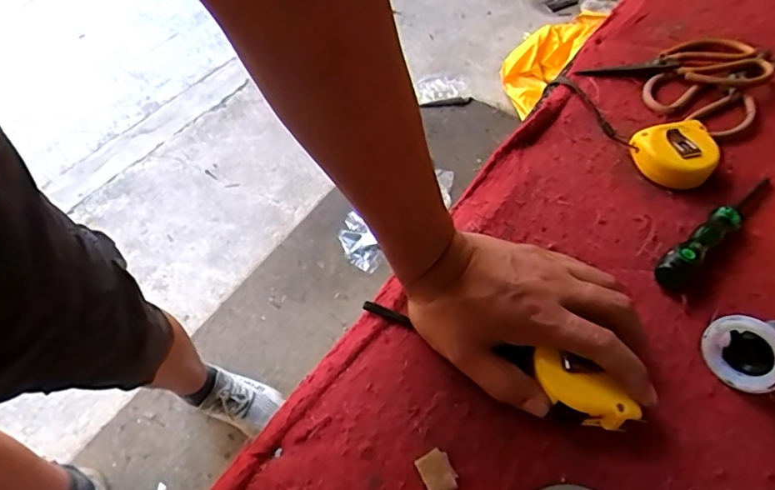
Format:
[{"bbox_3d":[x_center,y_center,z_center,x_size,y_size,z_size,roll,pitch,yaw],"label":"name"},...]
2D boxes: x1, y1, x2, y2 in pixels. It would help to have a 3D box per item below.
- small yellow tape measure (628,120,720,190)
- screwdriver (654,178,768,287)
[{"bbox_3d":[0.273,-0.085,0.512,0.067,0.030,0.069,-20,56,-16],"label":"small yellow tape measure"},{"bbox_3d":[0.290,-0.020,0.466,0.178,0.028,0.021,-33,61,-24],"label":"screwdriver"}]

